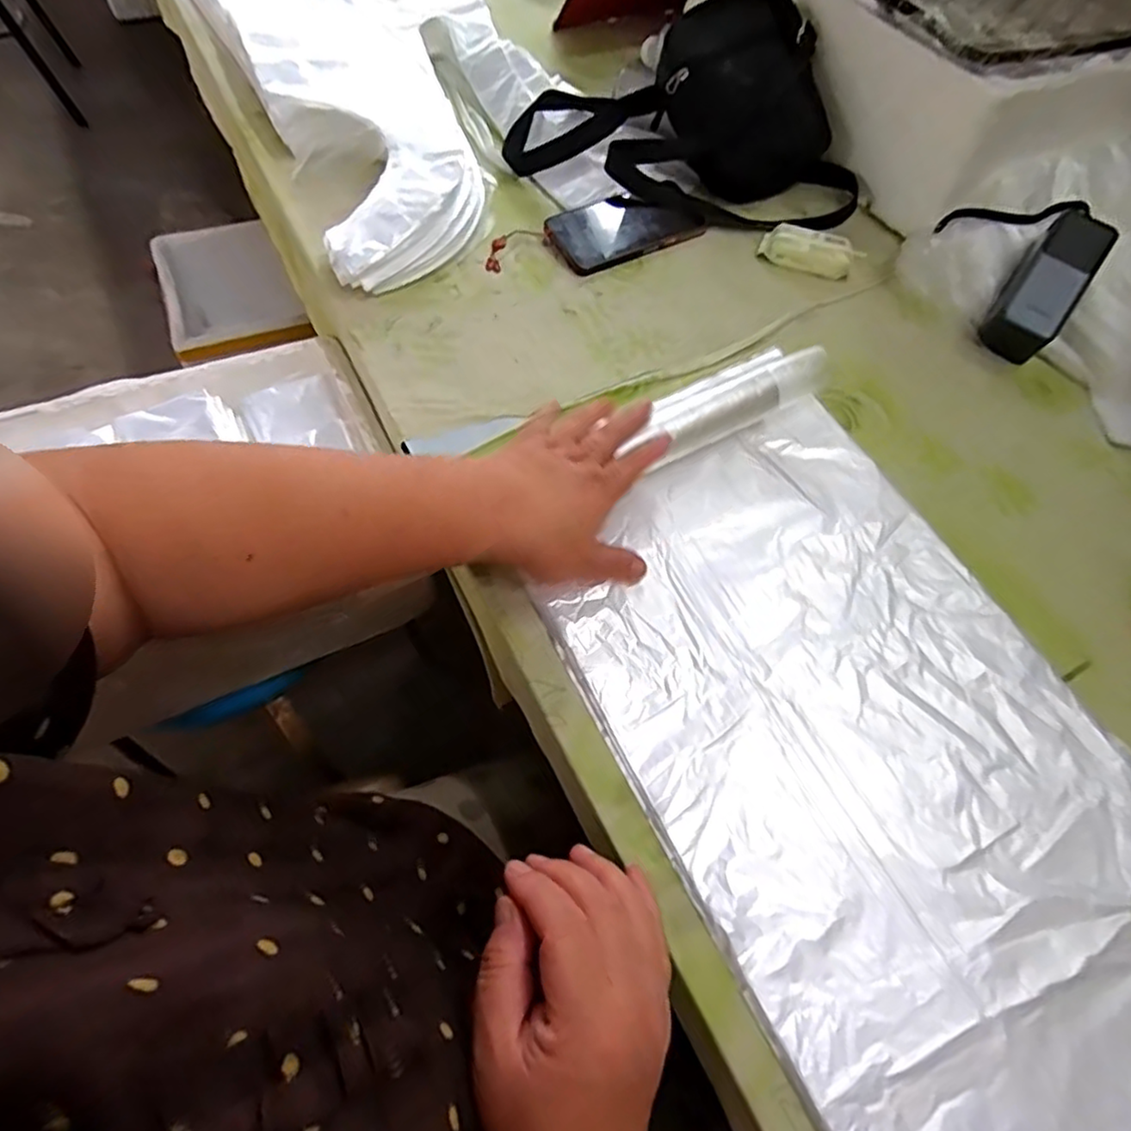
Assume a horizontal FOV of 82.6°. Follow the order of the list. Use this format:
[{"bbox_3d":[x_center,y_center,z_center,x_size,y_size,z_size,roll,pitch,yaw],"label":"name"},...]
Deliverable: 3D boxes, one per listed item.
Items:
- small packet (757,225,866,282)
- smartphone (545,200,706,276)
[{"bbox_3d":[0.252,-0.326,0.662,0.098,0.016,0.052,17,62,7],"label":"small packet"},{"bbox_3d":[0.063,-0.350,0.670,0.153,0.010,0.077,-26,80,-17],"label":"smartphone"}]

